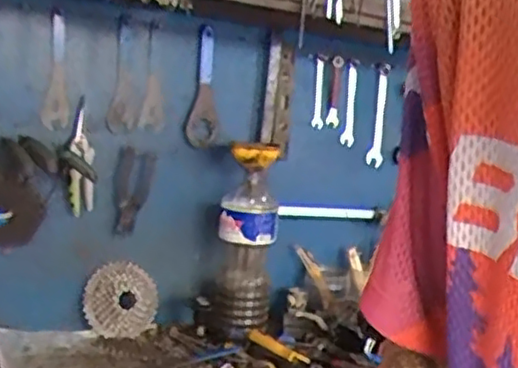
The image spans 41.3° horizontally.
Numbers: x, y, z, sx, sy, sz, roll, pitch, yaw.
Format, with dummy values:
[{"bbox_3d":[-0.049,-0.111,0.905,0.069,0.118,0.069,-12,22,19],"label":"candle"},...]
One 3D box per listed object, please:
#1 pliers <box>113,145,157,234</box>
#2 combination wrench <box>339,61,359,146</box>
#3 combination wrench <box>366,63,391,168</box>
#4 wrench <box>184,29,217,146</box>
[{"bbox_3d":[-0.223,0.014,1.201,0.066,0.152,0.031,17,-14,-34],"label":"pliers"},{"bbox_3d":[0.189,-0.170,1.431,0.015,0.172,0.031,7,5,36],"label":"combination wrench"},{"bbox_3d":[0.261,-0.149,1.478,0.042,0.216,0.016,7,-2,-40],"label":"combination wrench"},{"bbox_3d":[-0.108,-0.177,1.259,0.062,0.212,0.009,-7,10,-37],"label":"wrench"}]

